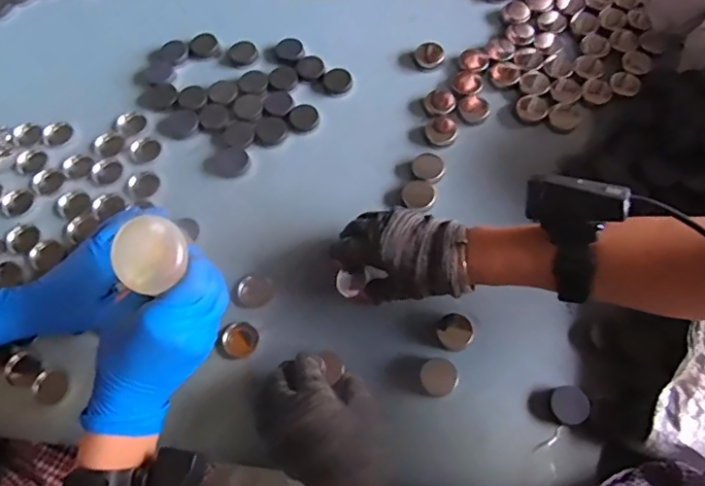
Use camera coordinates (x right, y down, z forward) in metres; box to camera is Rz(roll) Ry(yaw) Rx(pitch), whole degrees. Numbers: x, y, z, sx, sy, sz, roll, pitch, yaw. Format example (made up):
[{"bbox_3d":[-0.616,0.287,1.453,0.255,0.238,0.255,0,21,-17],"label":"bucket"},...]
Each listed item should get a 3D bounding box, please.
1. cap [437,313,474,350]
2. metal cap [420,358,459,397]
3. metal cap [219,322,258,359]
[{"bbox_3d":[0.098,0.084,0.522,0.033,0.004,0.033,-1,65,2],"label":"cap"},{"bbox_3d":[0.081,0.124,0.509,0.032,0.004,0.033,-1,65,2],"label":"metal cap"},{"bbox_3d":[-0.109,0.092,0.525,0.035,0.006,0.033,-1,65,2],"label":"metal cap"}]

